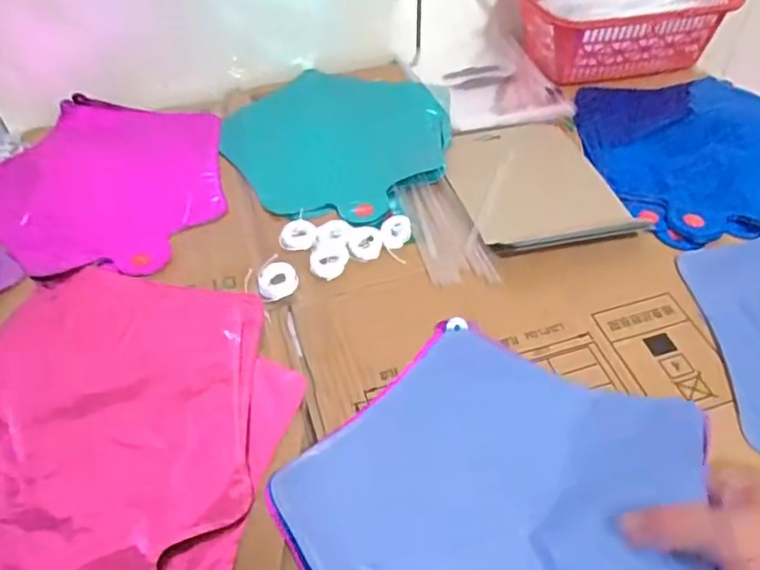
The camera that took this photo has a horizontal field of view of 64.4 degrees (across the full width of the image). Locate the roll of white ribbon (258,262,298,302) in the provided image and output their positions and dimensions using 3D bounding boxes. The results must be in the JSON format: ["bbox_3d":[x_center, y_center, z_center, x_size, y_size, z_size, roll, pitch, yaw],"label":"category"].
[{"bbox_3d":[-0.076,-0.003,0.452,0.030,0.007,0.030,1,62,-3],"label":"roll of white ribbon"}]

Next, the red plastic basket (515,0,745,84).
[{"bbox_3d":[0.261,-0.290,0.661,0.206,0.089,0.135,-15,50,-11],"label":"red plastic basket"}]

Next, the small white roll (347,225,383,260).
[{"bbox_3d":[-0.012,-0.034,0.479,0.027,0.006,0.033,-8,49,-5],"label":"small white roll"}]

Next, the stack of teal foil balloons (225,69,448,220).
[{"bbox_3d":[-0.044,-0.144,0.587,0.213,0.012,0.235,2,49,4],"label":"stack of teal foil balloons"}]

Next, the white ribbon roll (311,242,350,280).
[{"bbox_3d":[-0.039,-0.019,0.465,0.026,0.010,0.034,16,51,15],"label":"white ribbon roll"}]

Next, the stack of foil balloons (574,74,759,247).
[{"bbox_3d":[0.308,-0.131,0.561,0.224,0.008,0.243,-7,49,-4],"label":"stack of foil balloons"}]

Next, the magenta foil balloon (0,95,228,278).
[{"bbox_3d":[-0.250,-0.099,0.561,0.243,0.012,0.226,-1,48,1],"label":"magenta foil balloon"}]

